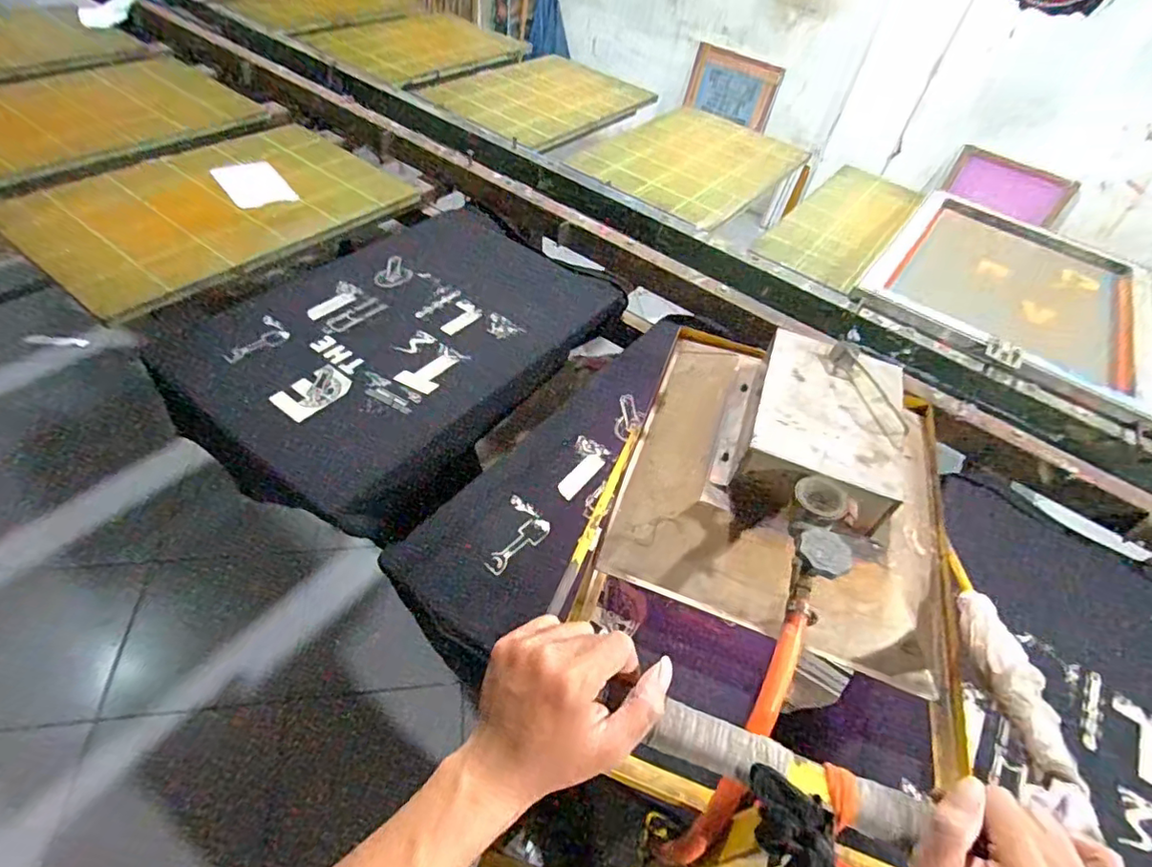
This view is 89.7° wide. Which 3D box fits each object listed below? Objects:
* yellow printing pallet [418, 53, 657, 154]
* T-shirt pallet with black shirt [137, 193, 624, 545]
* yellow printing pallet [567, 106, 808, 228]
[{"bbox_3d":[-0.106,-0.946,1.614,0.465,0.033,0.602,32,52,18],"label":"yellow printing pallet"},{"bbox_3d":[-0.243,-0.166,0.920,0.489,0.071,0.700,30,51,17],"label":"T-shirt pallet with black shirt"},{"bbox_3d":[0.280,-0.664,1.414,0.406,0.034,0.662,33,54,20],"label":"yellow printing pallet"}]

